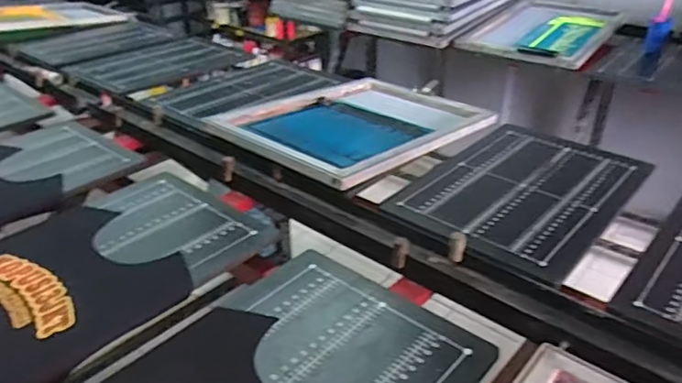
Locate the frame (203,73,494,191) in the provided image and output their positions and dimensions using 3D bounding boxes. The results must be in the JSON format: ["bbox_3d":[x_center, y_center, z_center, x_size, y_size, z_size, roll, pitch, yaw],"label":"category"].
[{"bbox_3d":[0.049,-0.184,1.490,0.518,0.043,0.654,24,35,33],"label":"frame"}]

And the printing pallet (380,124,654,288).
[{"bbox_3d":[0.406,-0.005,1.259,0.399,0.029,0.613,24,39,36],"label":"printing pallet"}]

